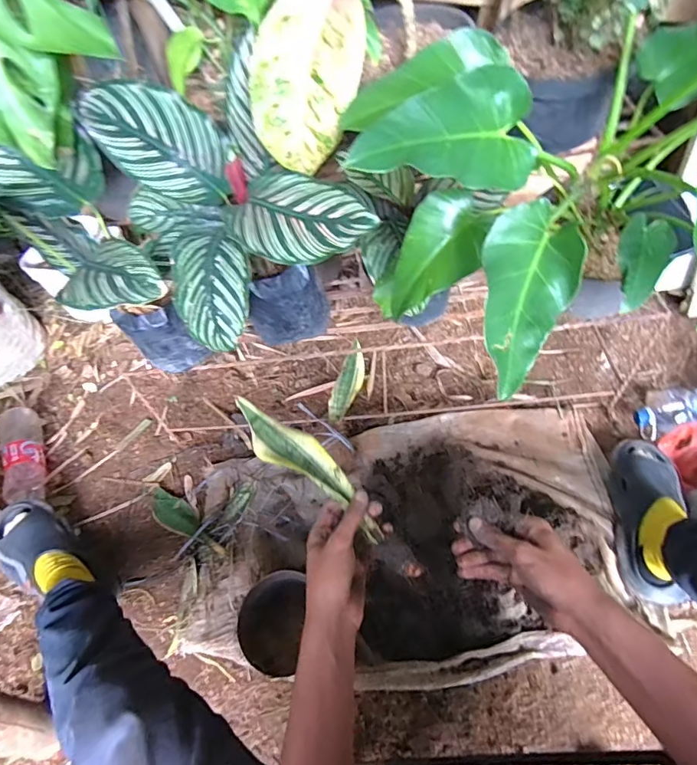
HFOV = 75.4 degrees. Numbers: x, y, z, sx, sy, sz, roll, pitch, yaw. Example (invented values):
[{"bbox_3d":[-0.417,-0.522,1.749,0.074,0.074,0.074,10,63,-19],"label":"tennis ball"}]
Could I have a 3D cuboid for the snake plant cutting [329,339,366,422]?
[{"bbox_3d":[-0.001,0.001,1.011,0.062,0.048,0.187,12,52,14],"label":"snake plant cutting"}]

